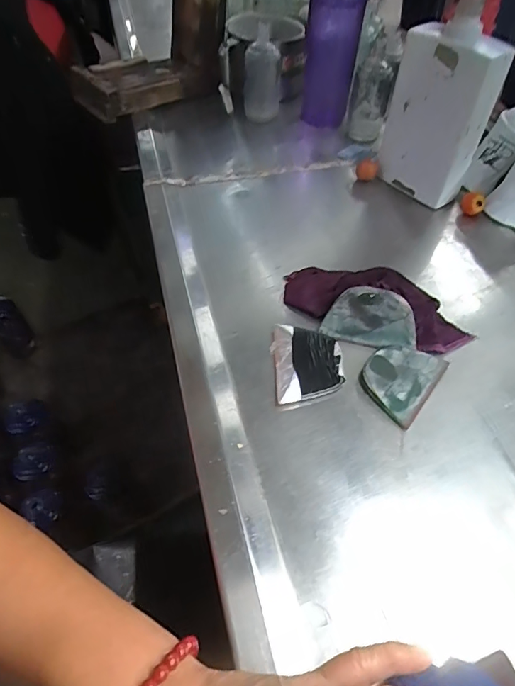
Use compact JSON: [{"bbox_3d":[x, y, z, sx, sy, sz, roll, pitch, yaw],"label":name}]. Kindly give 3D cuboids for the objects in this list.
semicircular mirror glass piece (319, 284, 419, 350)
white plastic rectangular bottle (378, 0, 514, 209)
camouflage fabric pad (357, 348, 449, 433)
[{"bbox_3d":[0.108,-0.025,0.424,0.083,0.004,0.058,15,77,16],"label":"semicircular mirror glass piece"},{"bbox_3d":[0.217,-0.273,0.536,0.060,0.191,0.113,-34,57,-26],"label":"white plastic rectangular bottle"},{"bbox_3d":[0.124,0.029,0.393,0.057,0.012,0.081,31,57,24],"label":"camouflage fabric pad"}]

